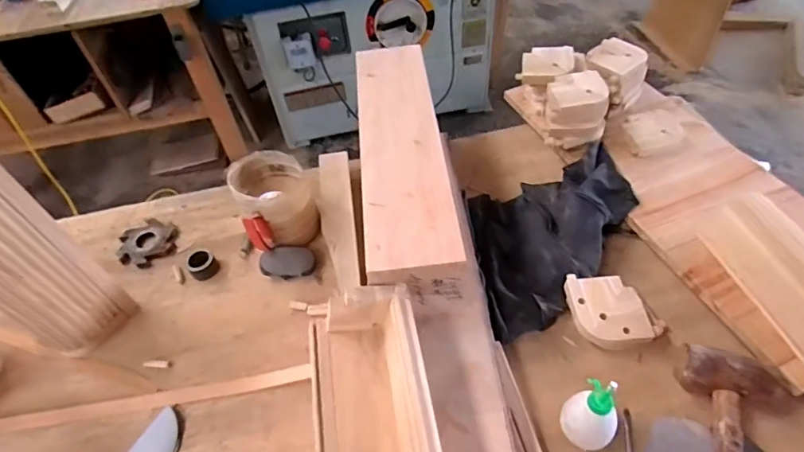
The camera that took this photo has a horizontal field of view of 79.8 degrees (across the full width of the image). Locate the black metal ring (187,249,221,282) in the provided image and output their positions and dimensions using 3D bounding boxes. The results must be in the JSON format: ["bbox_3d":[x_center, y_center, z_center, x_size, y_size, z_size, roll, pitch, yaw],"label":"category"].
[{"bbox_3d":[-0.334,0.066,0.814,0.045,0.038,0.037,-37,57,-22],"label":"black metal ring"}]

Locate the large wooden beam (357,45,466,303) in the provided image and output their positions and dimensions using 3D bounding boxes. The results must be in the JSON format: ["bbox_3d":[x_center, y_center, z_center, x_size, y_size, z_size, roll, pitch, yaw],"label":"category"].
[{"bbox_3d":[0.003,-0.114,0.760,0.129,0.082,0.498,-6,50,0],"label":"large wooden beam"}]

